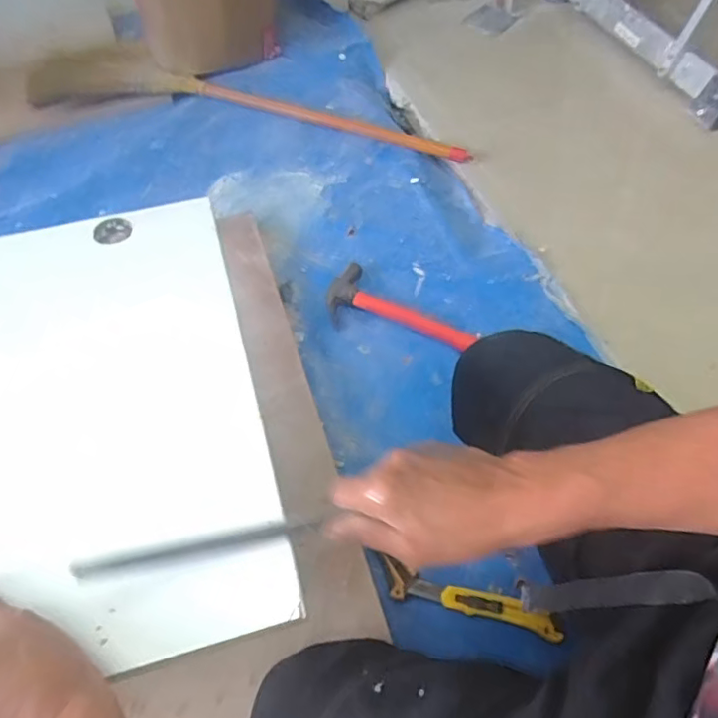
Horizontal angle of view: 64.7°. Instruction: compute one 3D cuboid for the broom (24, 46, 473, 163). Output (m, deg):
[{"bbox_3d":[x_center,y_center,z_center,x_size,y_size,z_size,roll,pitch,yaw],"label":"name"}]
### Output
[{"bbox_3d":[-0.229,-0.581,1.238,0.928,0.090,0.229,9,58,5],"label":"broom"}]

